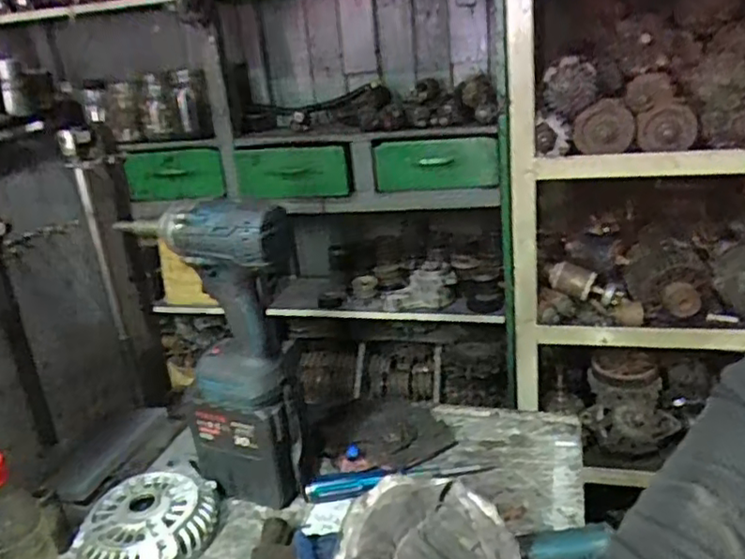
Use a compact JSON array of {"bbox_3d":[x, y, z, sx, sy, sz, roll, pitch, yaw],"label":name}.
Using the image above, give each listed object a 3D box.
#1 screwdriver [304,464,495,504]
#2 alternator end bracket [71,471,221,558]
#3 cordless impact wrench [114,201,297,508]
[{"bbox_3d":[0.029,0.211,0.702,0.204,0.029,0.032,-7,22,-2],"label":"screwdriver"},{"bbox_3d":[-0.227,0.252,0.658,0.141,0.039,0.131,-13,23,-17],"label":"alternator end bracket"},{"bbox_3d":[-0.142,0.076,0.661,0.183,0.320,0.081,12,28,37],"label":"cordless impact wrench"}]

